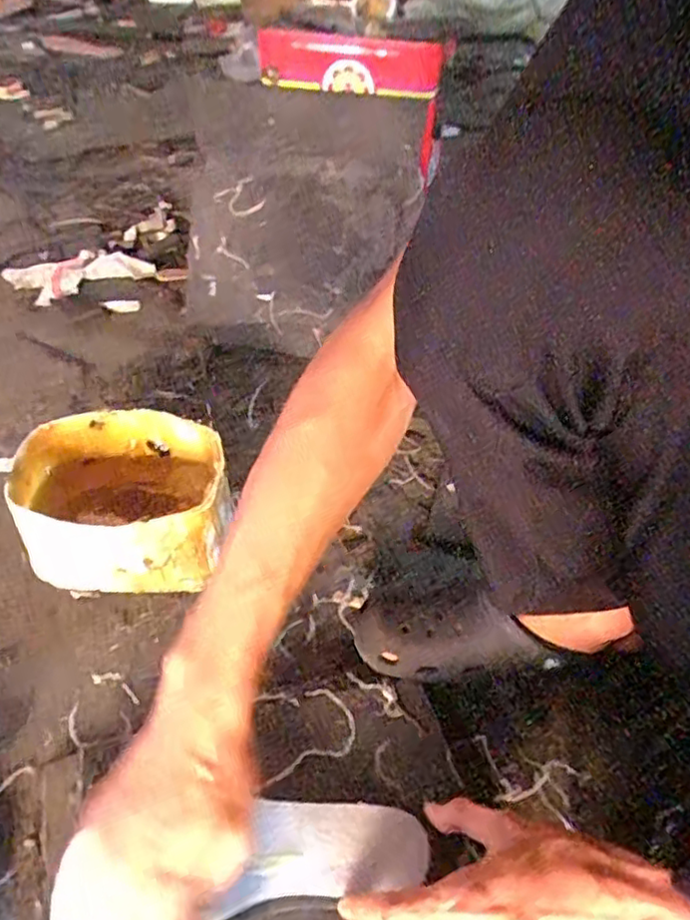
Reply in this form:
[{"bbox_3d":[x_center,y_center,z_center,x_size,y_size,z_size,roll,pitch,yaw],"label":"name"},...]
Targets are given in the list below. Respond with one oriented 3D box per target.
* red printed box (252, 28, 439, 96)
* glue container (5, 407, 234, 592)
[{"bbox_3d":[0.007,-0.527,0.846,0.239,0.062,0.055,4,46,-1],"label":"red printed box"},{"bbox_3d":[-0.206,0.044,0.619,0.188,0.121,0.139,7,46,2],"label":"glue container"}]

